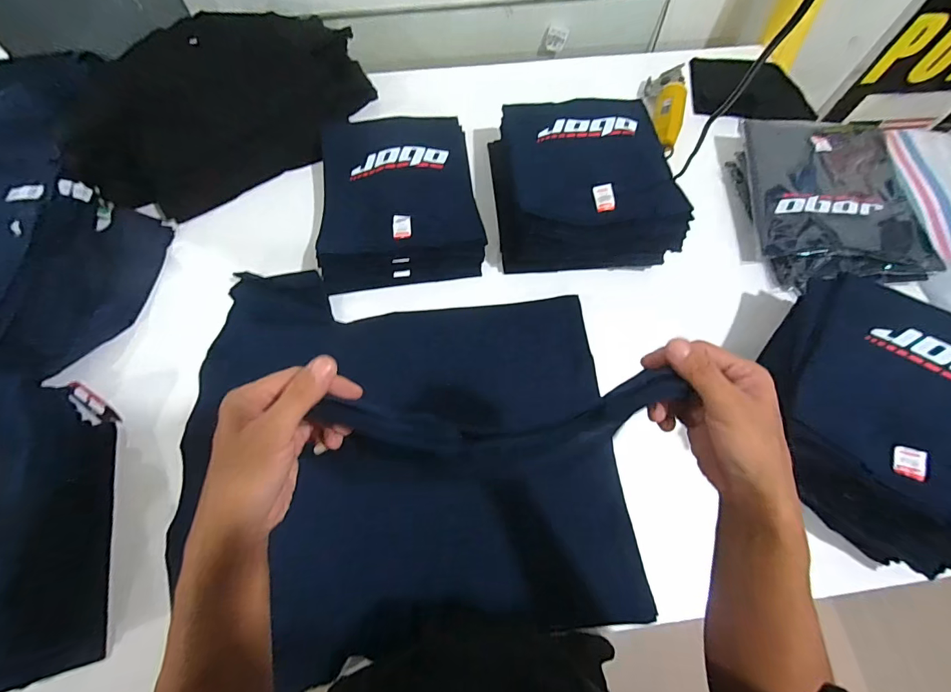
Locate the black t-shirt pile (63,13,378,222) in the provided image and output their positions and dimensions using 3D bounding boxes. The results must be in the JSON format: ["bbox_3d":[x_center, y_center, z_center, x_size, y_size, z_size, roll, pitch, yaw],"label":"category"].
[{"bbox_3d":[-0.518,-0.503,0.859,0.590,0.193,0.243,-32,71,-14],"label":"black t-shirt pile"}]

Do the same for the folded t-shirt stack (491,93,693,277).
[{"bbox_3d":[0.204,-0.309,0.796,0.313,0.123,0.358,-5,67,-3],"label":"folded t-shirt stack"}]

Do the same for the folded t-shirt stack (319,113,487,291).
[{"bbox_3d":[-0.156,-0.300,0.812,0.307,0.079,0.366,-8,67,-4],"label":"folded t-shirt stack"}]

